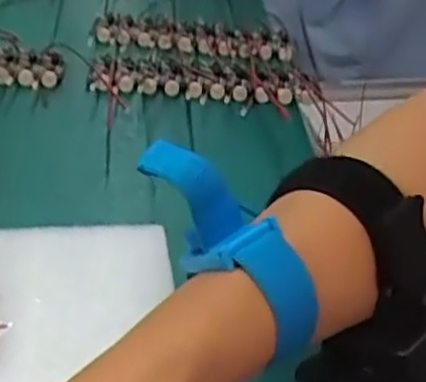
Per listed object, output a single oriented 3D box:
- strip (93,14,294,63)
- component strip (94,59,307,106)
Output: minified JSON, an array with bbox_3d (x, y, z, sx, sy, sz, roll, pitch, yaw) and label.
[{"bbox_3d":[-0.017,-0.121,0.567,0.155,0.011,0.067,6,34,3],"label":"strip"},{"bbox_3d":[-0.010,-0.078,0.506,0.151,0.012,0.059,0,34,-6],"label":"component strip"}]

